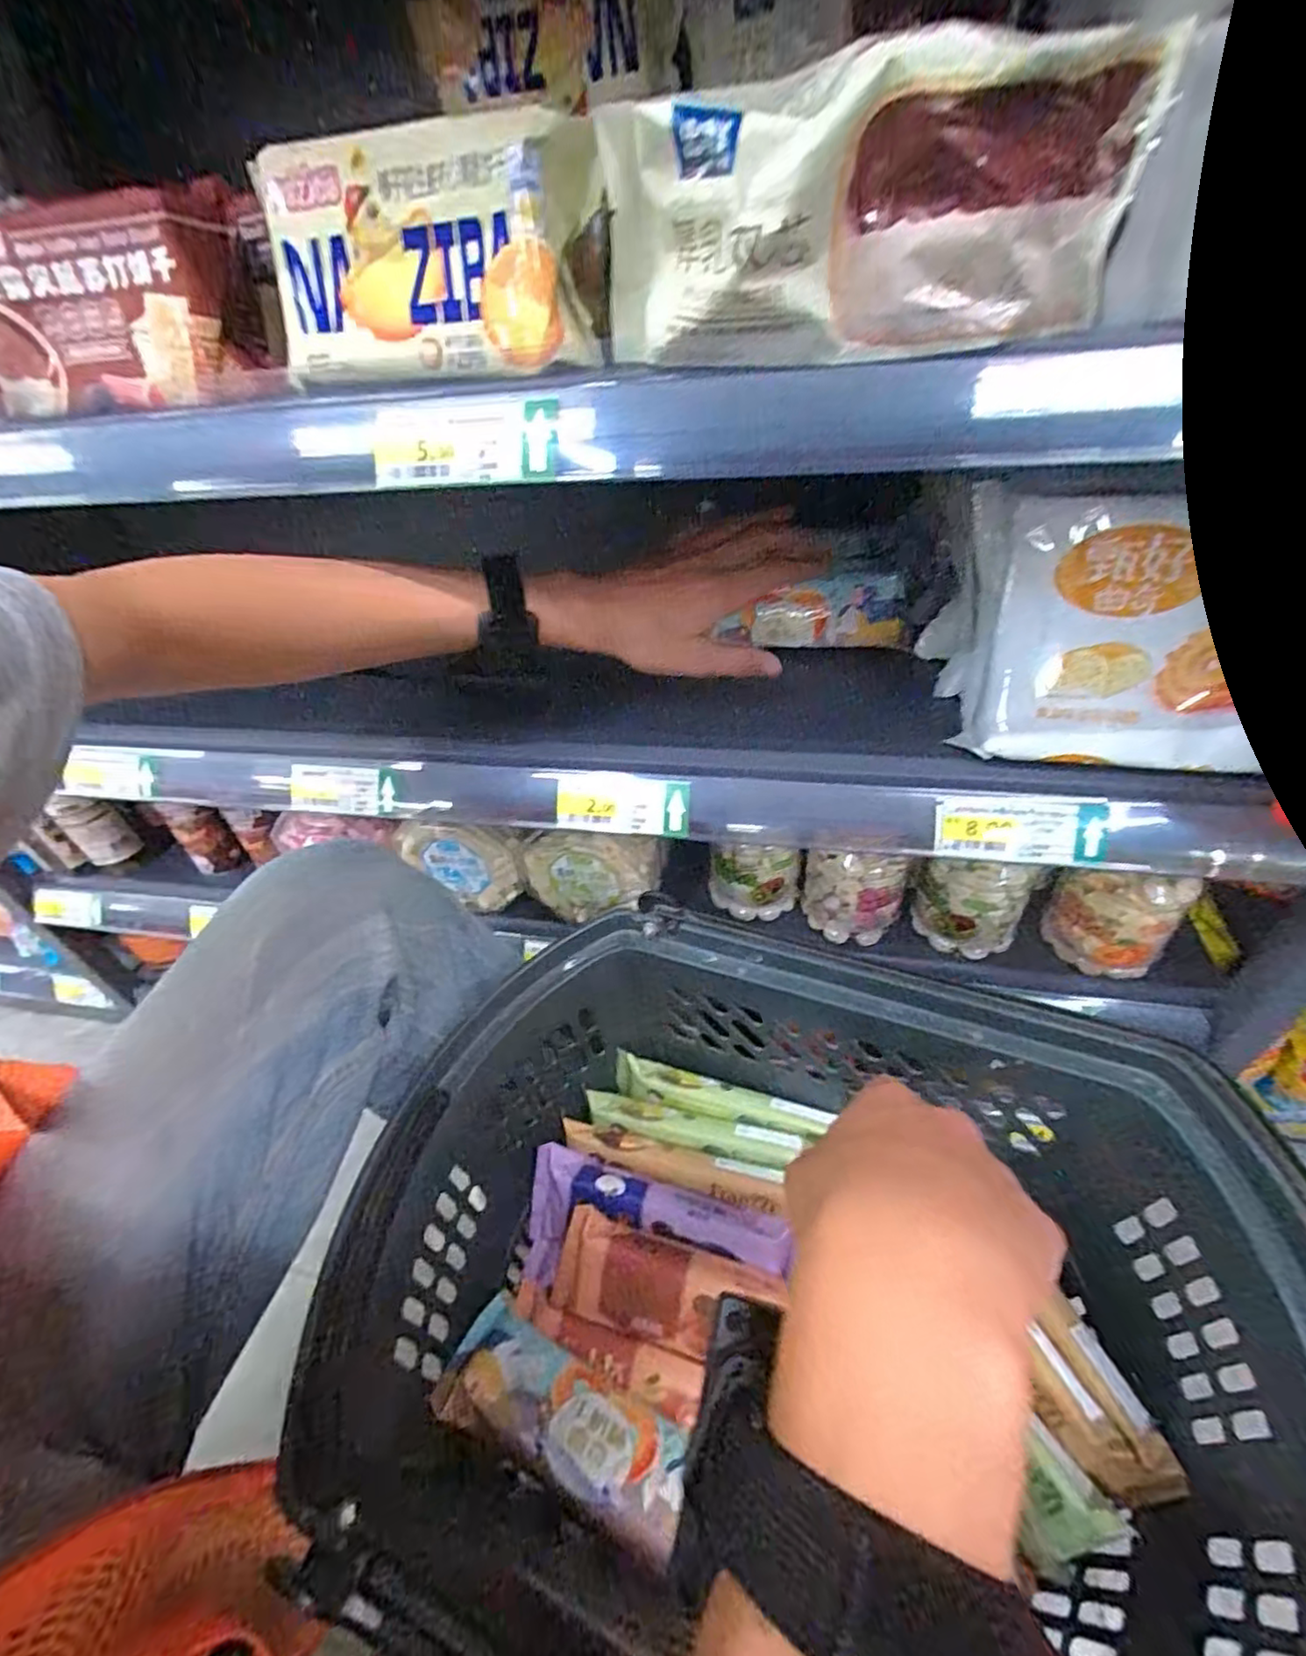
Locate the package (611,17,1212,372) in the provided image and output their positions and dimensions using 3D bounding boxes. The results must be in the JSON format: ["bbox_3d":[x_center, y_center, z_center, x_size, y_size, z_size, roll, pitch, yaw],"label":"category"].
[{"bbox_3d":[0.077,-0.245,0.262,0.201,0.085,0.045,3,43,10],"label":"package"}]

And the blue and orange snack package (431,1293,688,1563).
[{"bbox_3d":[-0.056,0.354,0.394,0.157,0.039,0.061,13,46,21],"label":"blue and orange snack package"}]

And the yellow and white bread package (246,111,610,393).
[{"bbox_3d":[-0.109,-0.273,0.314,0.174,0.088,0.038,6,43,14],"label":"yellow and white bread package"}]

